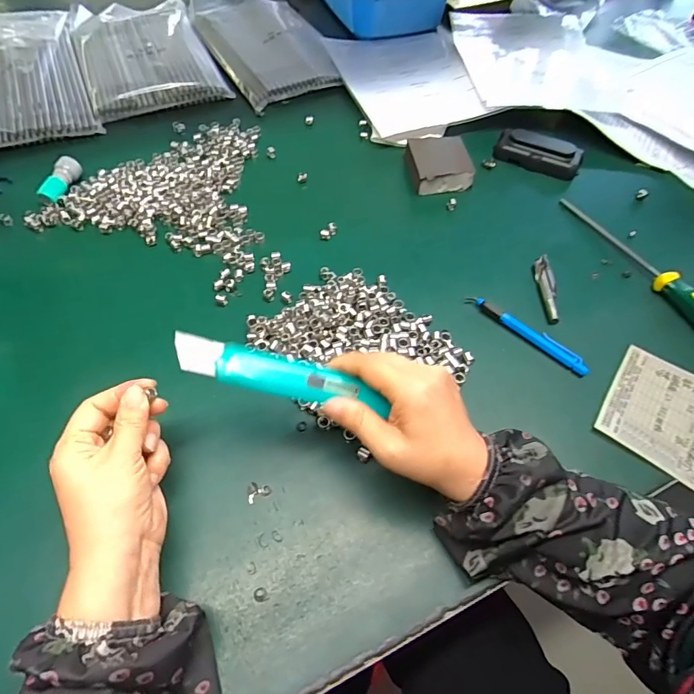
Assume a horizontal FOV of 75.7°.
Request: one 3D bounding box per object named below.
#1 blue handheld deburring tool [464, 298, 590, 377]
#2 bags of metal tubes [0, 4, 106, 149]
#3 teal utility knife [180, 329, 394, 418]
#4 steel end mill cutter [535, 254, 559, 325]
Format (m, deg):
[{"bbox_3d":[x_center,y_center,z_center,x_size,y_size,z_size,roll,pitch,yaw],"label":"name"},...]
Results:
[{"bbox_3d":[0.168,-0.015,0.420,0.124,0.016,0.011,38,65,21],"label":"blue handheld deburring tool"},{"bbox_3d":[-0.473,-0.388,0.623,0.207,0.033,0.338,-18,59,-11],"label":"bags of metal tubes"},{"bbox_3d":[-0.044,0.019,0.299,0.140,0.014,0.022,14,58,-4],"label":"teal utility knife"},{"bbox_3d":[0.203,-0.061,0.454,0.015,0.014,0.089,4,57,2],"label":"steel end mill cutter"}]

